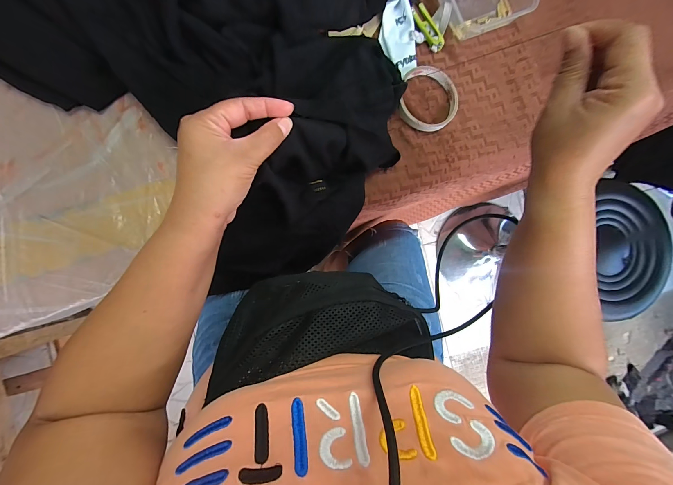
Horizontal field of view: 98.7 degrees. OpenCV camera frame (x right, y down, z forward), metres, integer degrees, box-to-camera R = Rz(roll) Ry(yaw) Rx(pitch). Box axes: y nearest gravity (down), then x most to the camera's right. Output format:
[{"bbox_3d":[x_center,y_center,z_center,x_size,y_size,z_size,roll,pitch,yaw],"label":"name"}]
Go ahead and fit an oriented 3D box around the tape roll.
[{"bbox_3d":[0.121,-0.190,0.382,0.083,0.016,0.082,0,87,-7],"label":"tape roll"}]

